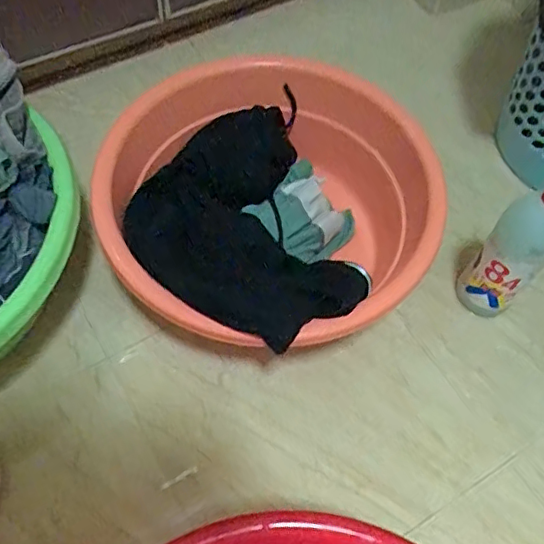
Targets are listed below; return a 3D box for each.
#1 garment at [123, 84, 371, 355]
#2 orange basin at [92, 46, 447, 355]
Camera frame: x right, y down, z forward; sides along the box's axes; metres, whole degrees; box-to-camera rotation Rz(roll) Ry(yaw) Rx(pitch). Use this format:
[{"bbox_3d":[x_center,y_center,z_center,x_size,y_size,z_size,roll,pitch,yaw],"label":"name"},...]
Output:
[{"bbox_3d":[-0.034,-0.037,0.627,0.223,0.099,0.268,-18,64,-14],"label":"garment"},{"bbox_3d":[-0.003,-0.059,0.626,0.333,0.137,0.335,2,61,-3],"label":"orange basin"}]

